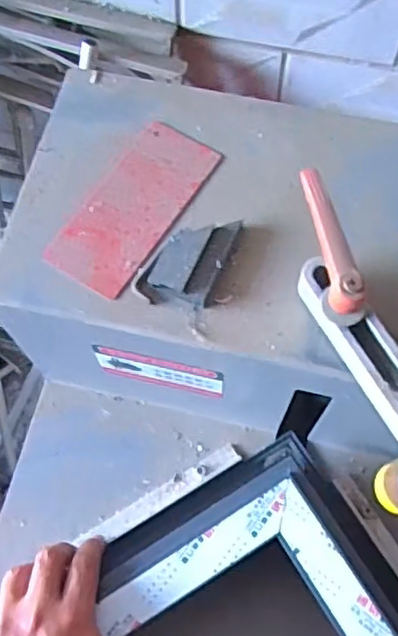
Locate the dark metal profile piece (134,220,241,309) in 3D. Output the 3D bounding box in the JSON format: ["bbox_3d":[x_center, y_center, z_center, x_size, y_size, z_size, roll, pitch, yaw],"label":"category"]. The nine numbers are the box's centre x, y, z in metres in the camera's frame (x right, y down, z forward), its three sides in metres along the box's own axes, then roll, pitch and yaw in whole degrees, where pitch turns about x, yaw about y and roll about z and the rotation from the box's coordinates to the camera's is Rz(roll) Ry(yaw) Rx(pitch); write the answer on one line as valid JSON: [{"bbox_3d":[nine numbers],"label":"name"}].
[{"bbox_3d":[-0.009,-0.044,0.467,0.055,0.019,0.073,20,69,9],"label":"dark metal profile piece"}]

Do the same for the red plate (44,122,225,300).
[{"bbox_3d":[-0.048,-0.086,0.492,0.067,0.005,0.145,30,71,12],"label":"red plate"}]

